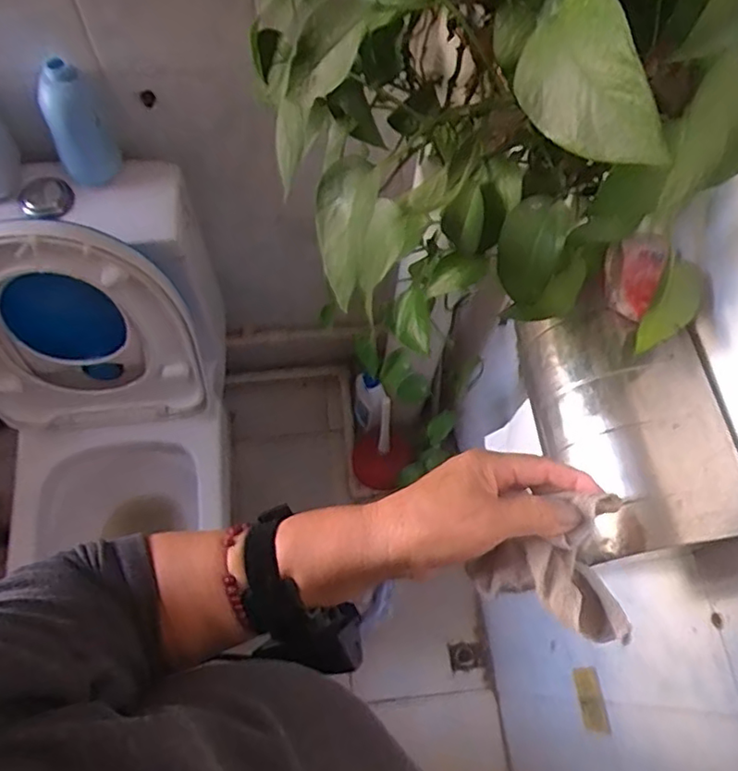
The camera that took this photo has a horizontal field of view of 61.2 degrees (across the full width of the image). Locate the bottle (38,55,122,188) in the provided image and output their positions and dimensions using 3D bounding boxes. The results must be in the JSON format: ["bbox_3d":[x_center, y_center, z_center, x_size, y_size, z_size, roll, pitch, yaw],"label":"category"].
[{"bbox_3d":[-0.400,-0.352,0.850,0.074,0.204,0.053,-26,69,-14],"label":"bottle"}]

